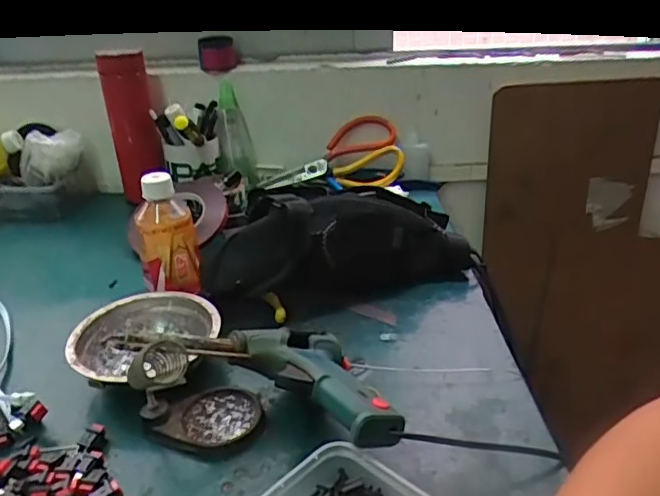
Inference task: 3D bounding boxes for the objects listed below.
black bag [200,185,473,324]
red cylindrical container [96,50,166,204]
[{"bbox_3d":[0.013,-0.002,0.585,0.272,0.117,0.052,-10,29,-16],"label":"black bag"},{"bbox_3d":[-0.277,-0.168,0.799,0.063,0.205,0.057,-11,29,-17],"label":"red cylindrical container"}]

